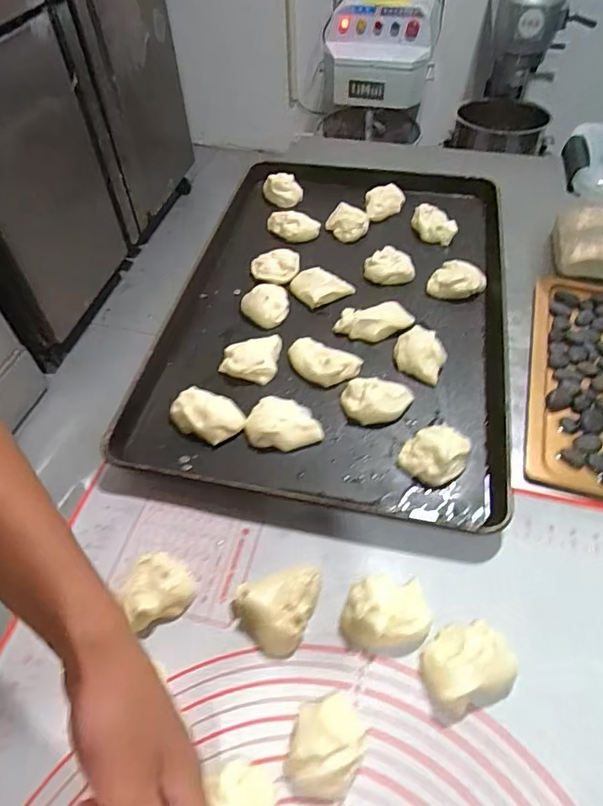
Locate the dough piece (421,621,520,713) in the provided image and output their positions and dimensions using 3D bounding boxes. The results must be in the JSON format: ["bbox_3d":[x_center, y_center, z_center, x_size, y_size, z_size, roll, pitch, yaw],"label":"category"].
[{"bbox_3d":[0.128,0.202,0.396,0.067,0.027,0.054,-9,51,-4],"label":"dough piece"}]

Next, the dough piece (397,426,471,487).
[{"bbox_3d":[0.138,0.052,0.515,0.067,0.029,0.052,-29,55,-19],"label":"dough piece"}]

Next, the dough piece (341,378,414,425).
[{"bbox_3d":[0.082,-0.001,0.558,0.075,0.029,0.049,1,51,4],"label":"dough piece"}]

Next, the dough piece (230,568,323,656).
[{"bbox_3d":[-0.017,0.175,0.423,0.074,0.026,0.057,-11,51,-6],"label":"dough piece"}]

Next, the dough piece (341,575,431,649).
[{"bbox_3d":[0.068,0.171,0.420,0.068,0.034,0.048,-4,51,-1],"label":"dough piece"}]

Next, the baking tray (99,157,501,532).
[{"bbox_3d":[0.047,-0.144,0.675,0.416,0.032,0.614,8,52,9],"label":"baking tray"}]

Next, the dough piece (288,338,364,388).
[{"bbox_3d":[0.023,-0.048,0.597,0.083,0.027,0.048,23,55,20],"label":"dough piece"}]

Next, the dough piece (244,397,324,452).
[{"bbox_3d":[-0.022,0.019,0.547,0.076,0.025,0.064,-13,51,-8],"label":"dough piece"}]

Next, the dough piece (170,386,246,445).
[{"bbox_3d":[-0.100,0.013,0.554,0.077,0.025,0.052,20,55,18],"label":"dough piece"}]

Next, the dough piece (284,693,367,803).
[{"bbox_3d":[0.018,0.243,0.365,0.052,0.032,0.066,11,52,11],"label":"dough piece"}]

